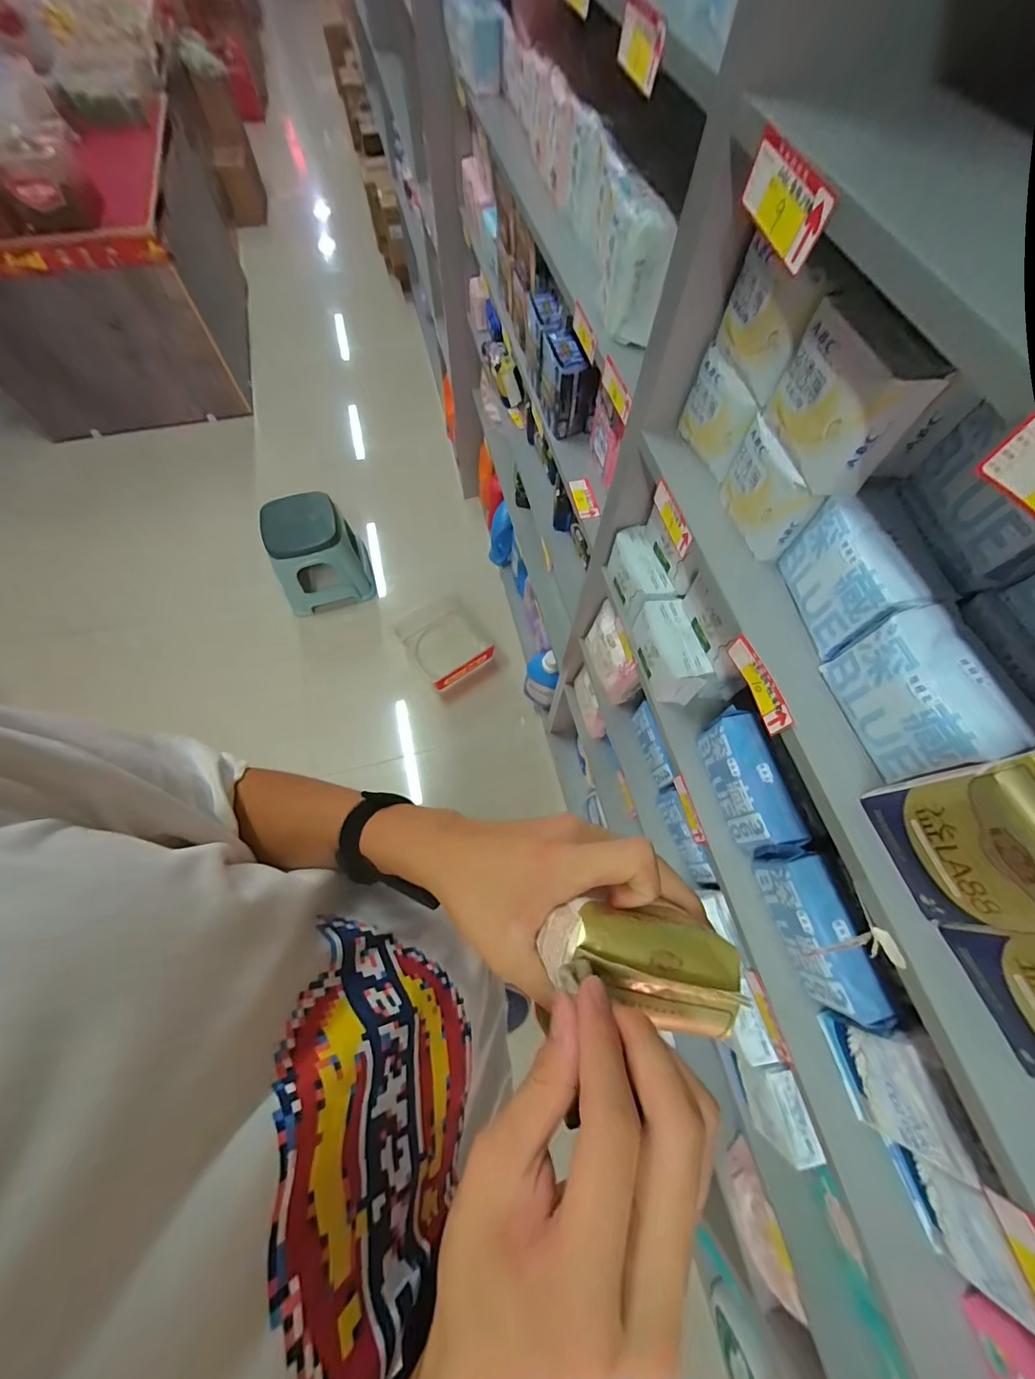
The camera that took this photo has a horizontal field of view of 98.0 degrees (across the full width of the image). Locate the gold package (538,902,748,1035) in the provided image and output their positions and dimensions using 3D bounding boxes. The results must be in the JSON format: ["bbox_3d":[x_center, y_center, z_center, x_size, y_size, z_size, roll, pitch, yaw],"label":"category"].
[{"bbox_3d":[0.064,0.136,0.228,0.098,0.032,0.049,20,67,-4],"label":"gold package"}]

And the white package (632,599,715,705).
[{"bbox_3d":[0.208,-0.049,0.618,0.057,0.077,0.125,-15,68,-8],"label":"white package"}]

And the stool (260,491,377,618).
[{"bbox_3d":[-0.759,-0.521,1.735,0.324,0.347,0.259,-13,68,-7],"label":"stool"}]

